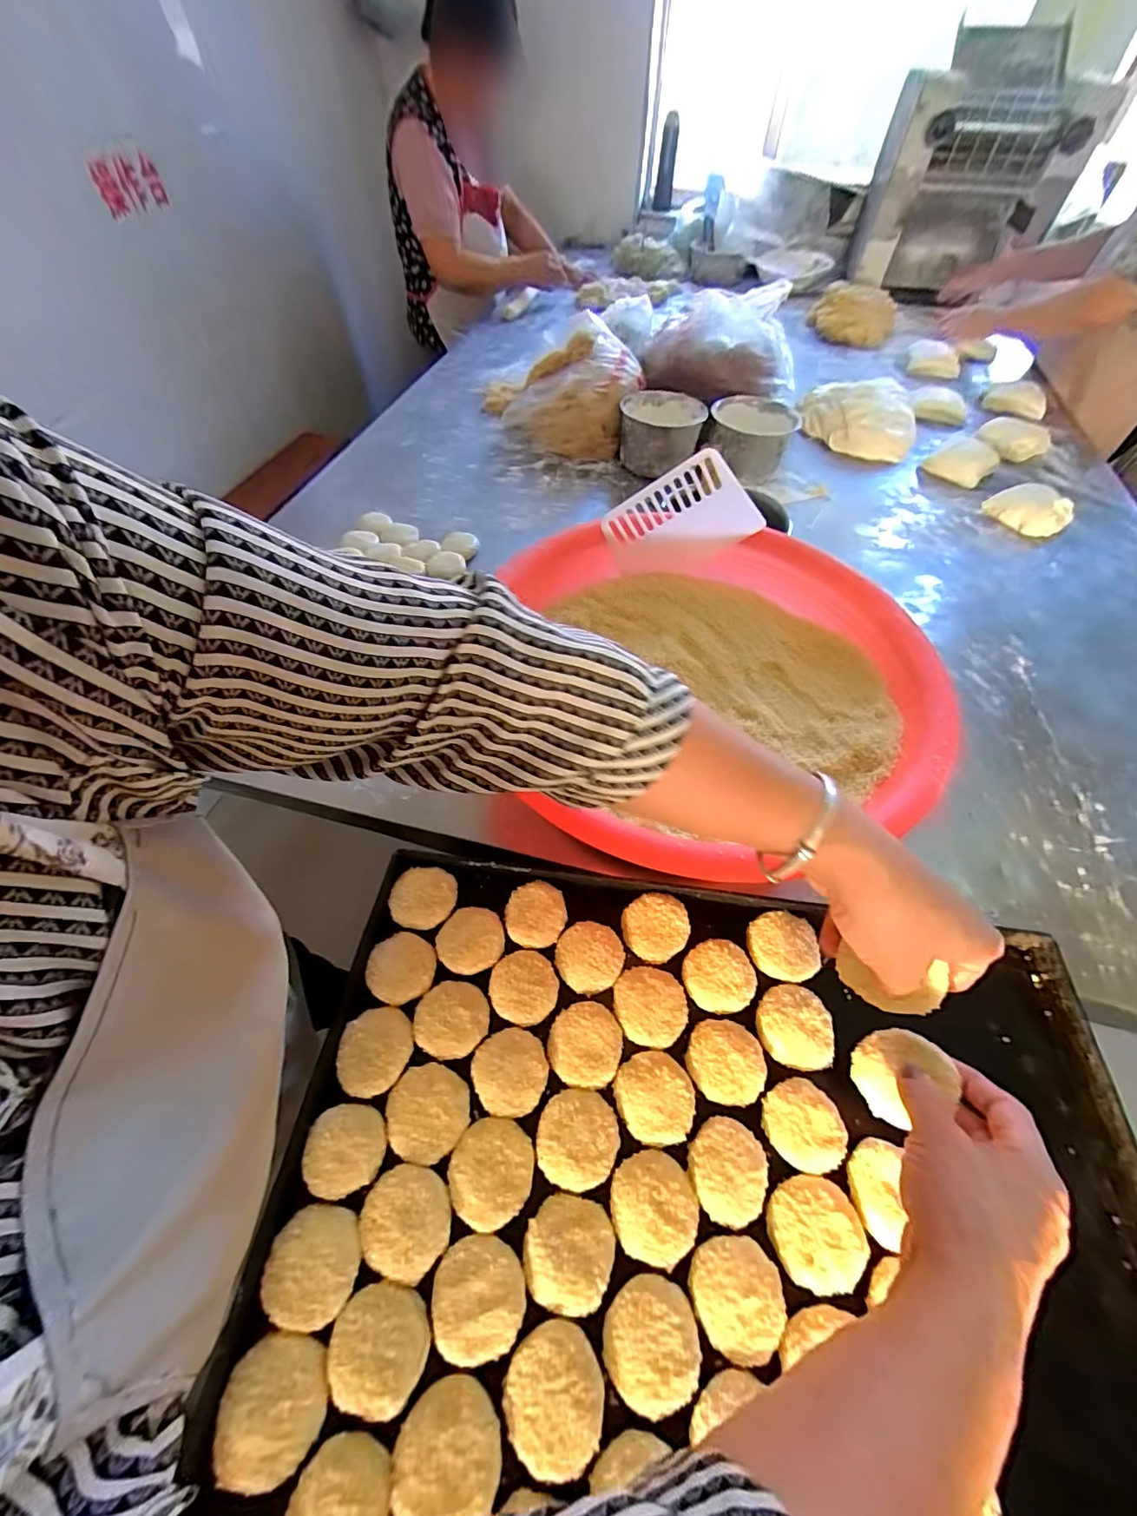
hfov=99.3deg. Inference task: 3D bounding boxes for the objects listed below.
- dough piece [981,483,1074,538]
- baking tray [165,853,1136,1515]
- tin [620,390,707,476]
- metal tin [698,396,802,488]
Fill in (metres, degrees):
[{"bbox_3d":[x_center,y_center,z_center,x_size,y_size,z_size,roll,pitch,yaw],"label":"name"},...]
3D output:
[{"bbox_3d":[0.782,-0.423,0.819,0.076,0.047,0.120,-33,64,-20],"label":"dough piece"},{"bbox_3d":[0.100,0.305,0.345,0.595,0.034,0.412,7,58,3],"label":"baking tray"},{"bbox_3d":[0.167,-0.589,0.881,0.147,0.084,0.144,16,59,9],"label":"tin"},{"bbox_3d":[0.319,-0.570,0.874,0.150,0.091,0.150,1,58,-1],"label":"metal tin"}]

